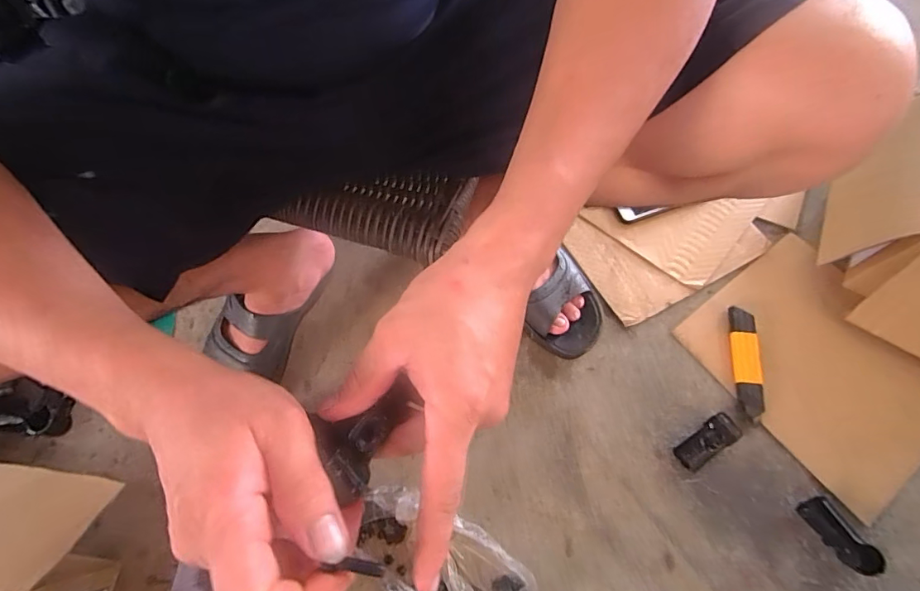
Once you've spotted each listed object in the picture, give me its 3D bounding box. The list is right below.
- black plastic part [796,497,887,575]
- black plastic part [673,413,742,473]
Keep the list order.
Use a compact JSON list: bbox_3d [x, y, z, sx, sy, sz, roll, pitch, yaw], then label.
[{"bbox_3d":[0.431,0.273,0.527,0.033,0.030,0.085,-35,73,-11],"label":"black plastic part"},{"bbox_3d":[0.304,0.179,0.569,0.083,0.024,0.034,-32,73,-10],"label":"black plastic part"}]

